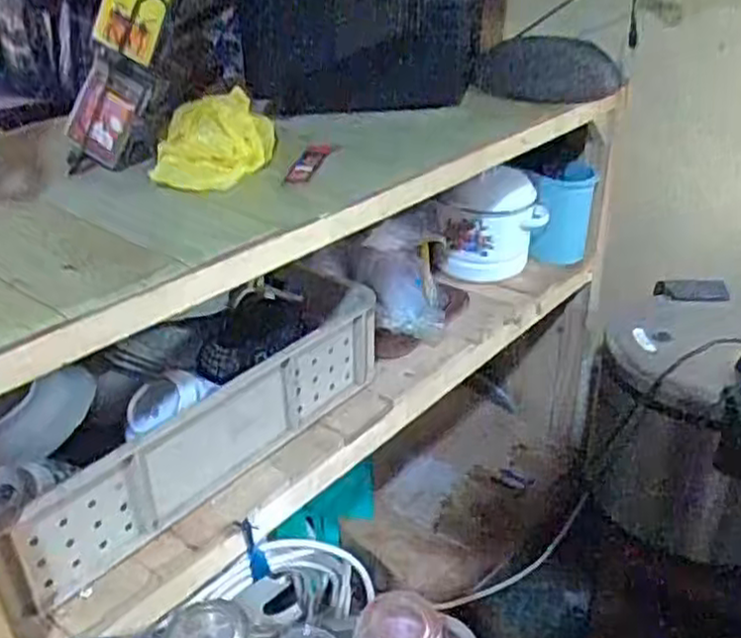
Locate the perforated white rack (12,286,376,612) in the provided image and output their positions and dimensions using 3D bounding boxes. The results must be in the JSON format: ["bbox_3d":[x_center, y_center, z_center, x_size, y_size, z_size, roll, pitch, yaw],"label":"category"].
[{"bbox_3d":[-0.162,0.130,0.880,0.049,0.127,0.542,22,37,30],"label":"perforated white rack"}]

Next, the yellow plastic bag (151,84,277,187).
[{"bbox_3d":[-0.187,-0.223,0.887,0.104,0.082,0.142,10,32,13],"label":"yellow plastic bag"}]

